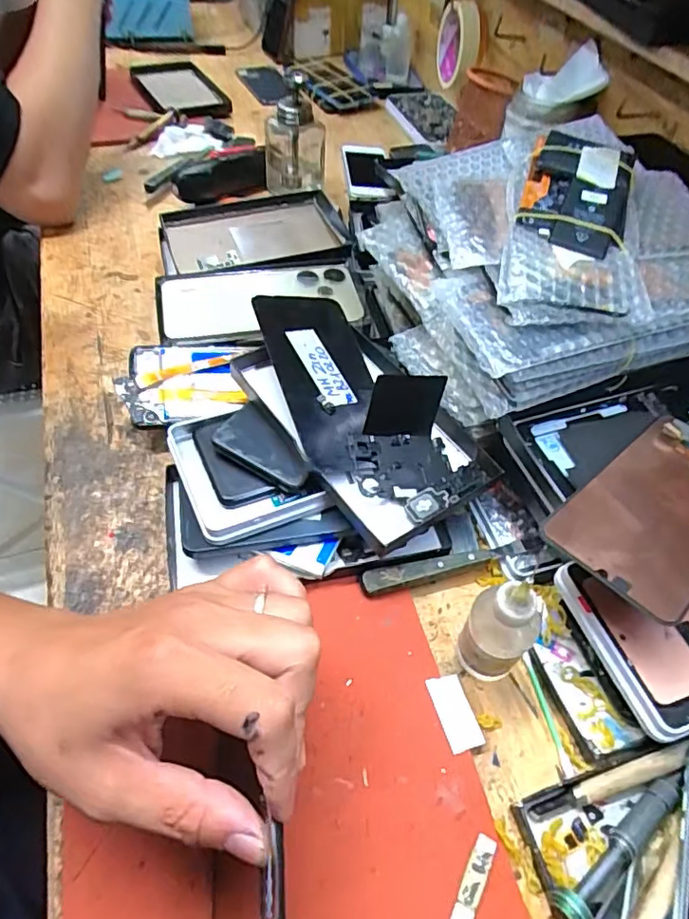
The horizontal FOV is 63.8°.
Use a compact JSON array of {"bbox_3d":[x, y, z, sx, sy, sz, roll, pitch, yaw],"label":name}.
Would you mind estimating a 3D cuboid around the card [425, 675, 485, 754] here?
[{"bbox_3d":[0.061,0.141,0.309,0.019,0.004,0.039,-11,54,-12],"label":"card"}]

